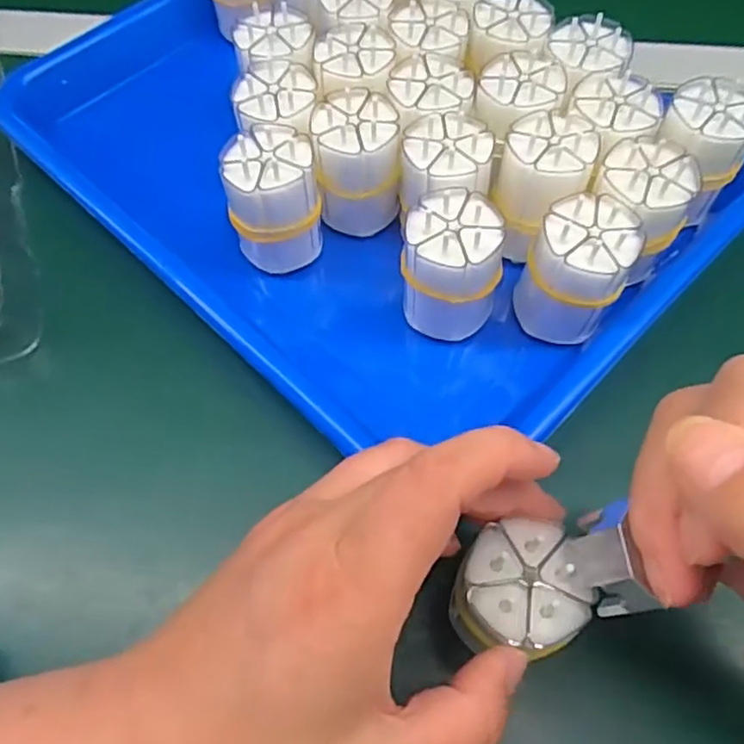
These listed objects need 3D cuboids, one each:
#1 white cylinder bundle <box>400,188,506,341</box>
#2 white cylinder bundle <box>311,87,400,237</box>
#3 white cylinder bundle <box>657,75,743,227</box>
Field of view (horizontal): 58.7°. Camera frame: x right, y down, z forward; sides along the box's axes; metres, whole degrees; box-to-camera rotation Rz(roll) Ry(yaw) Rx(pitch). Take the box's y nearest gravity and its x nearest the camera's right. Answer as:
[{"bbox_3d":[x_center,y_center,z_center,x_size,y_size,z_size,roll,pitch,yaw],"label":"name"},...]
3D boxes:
[{"bbox_3d":[0.033,-0.043,0.278,0.042,0.058,0.043,11,62,7],"label":"white cylinder bundle"},{"bbox_3d":[-0.006,-0.095,0.307,0.036,0.055,0.035,-2,61,0],"label":"white cylinder bundle"},{"bbox_3d":[0.148,-0.100,0.302,0.037,0.053,0.039,22,64,12],"label":"white cylinder bundle"}]

